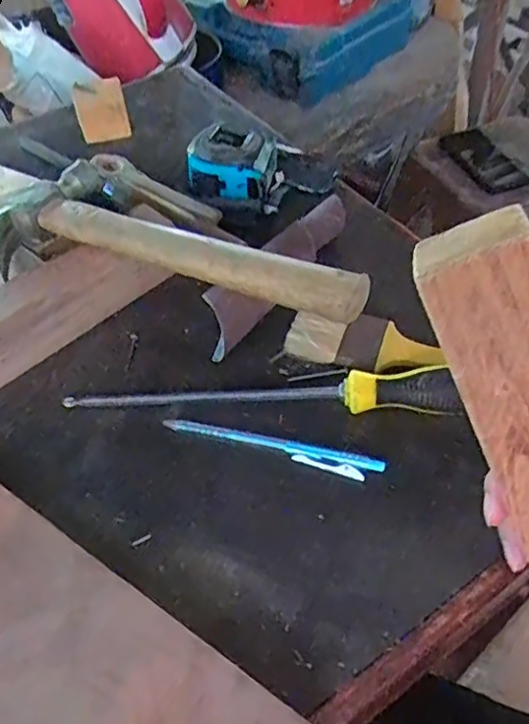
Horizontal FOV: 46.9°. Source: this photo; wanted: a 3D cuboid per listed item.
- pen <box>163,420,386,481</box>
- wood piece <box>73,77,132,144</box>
[{"bbox_3d":[0.005,0.052,0.379,0.135,0.012,0.012,12,53,12],"label":"pen"},{"bbox_3d":[-0.159,-0.244,0.595,0.051,0.055,0.008,-6,10,14],"label":"wood piece"}]

